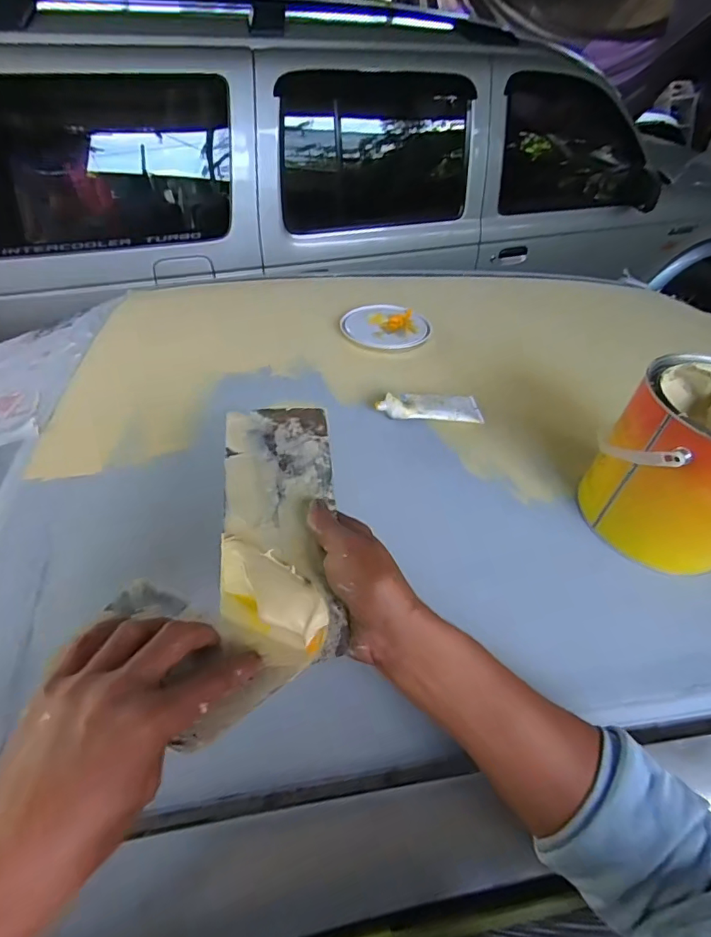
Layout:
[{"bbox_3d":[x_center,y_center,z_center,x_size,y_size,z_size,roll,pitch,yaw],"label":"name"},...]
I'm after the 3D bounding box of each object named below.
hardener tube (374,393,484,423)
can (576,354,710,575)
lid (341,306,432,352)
[{"bbox_3d":[0.099,-0.081,0.647,0.139,0.024,0.047,0,43,-7],"label":"hardener tube"},{"bbox_3d":[0.332,0.003,0.491,0.152,0.169,0.145,4,43,-3],"label":"can"},{"bbox_3d":[0.050,-0.235,0.810,0.142,0.011,0.140,4,43,-3],"label":"lid"}]

